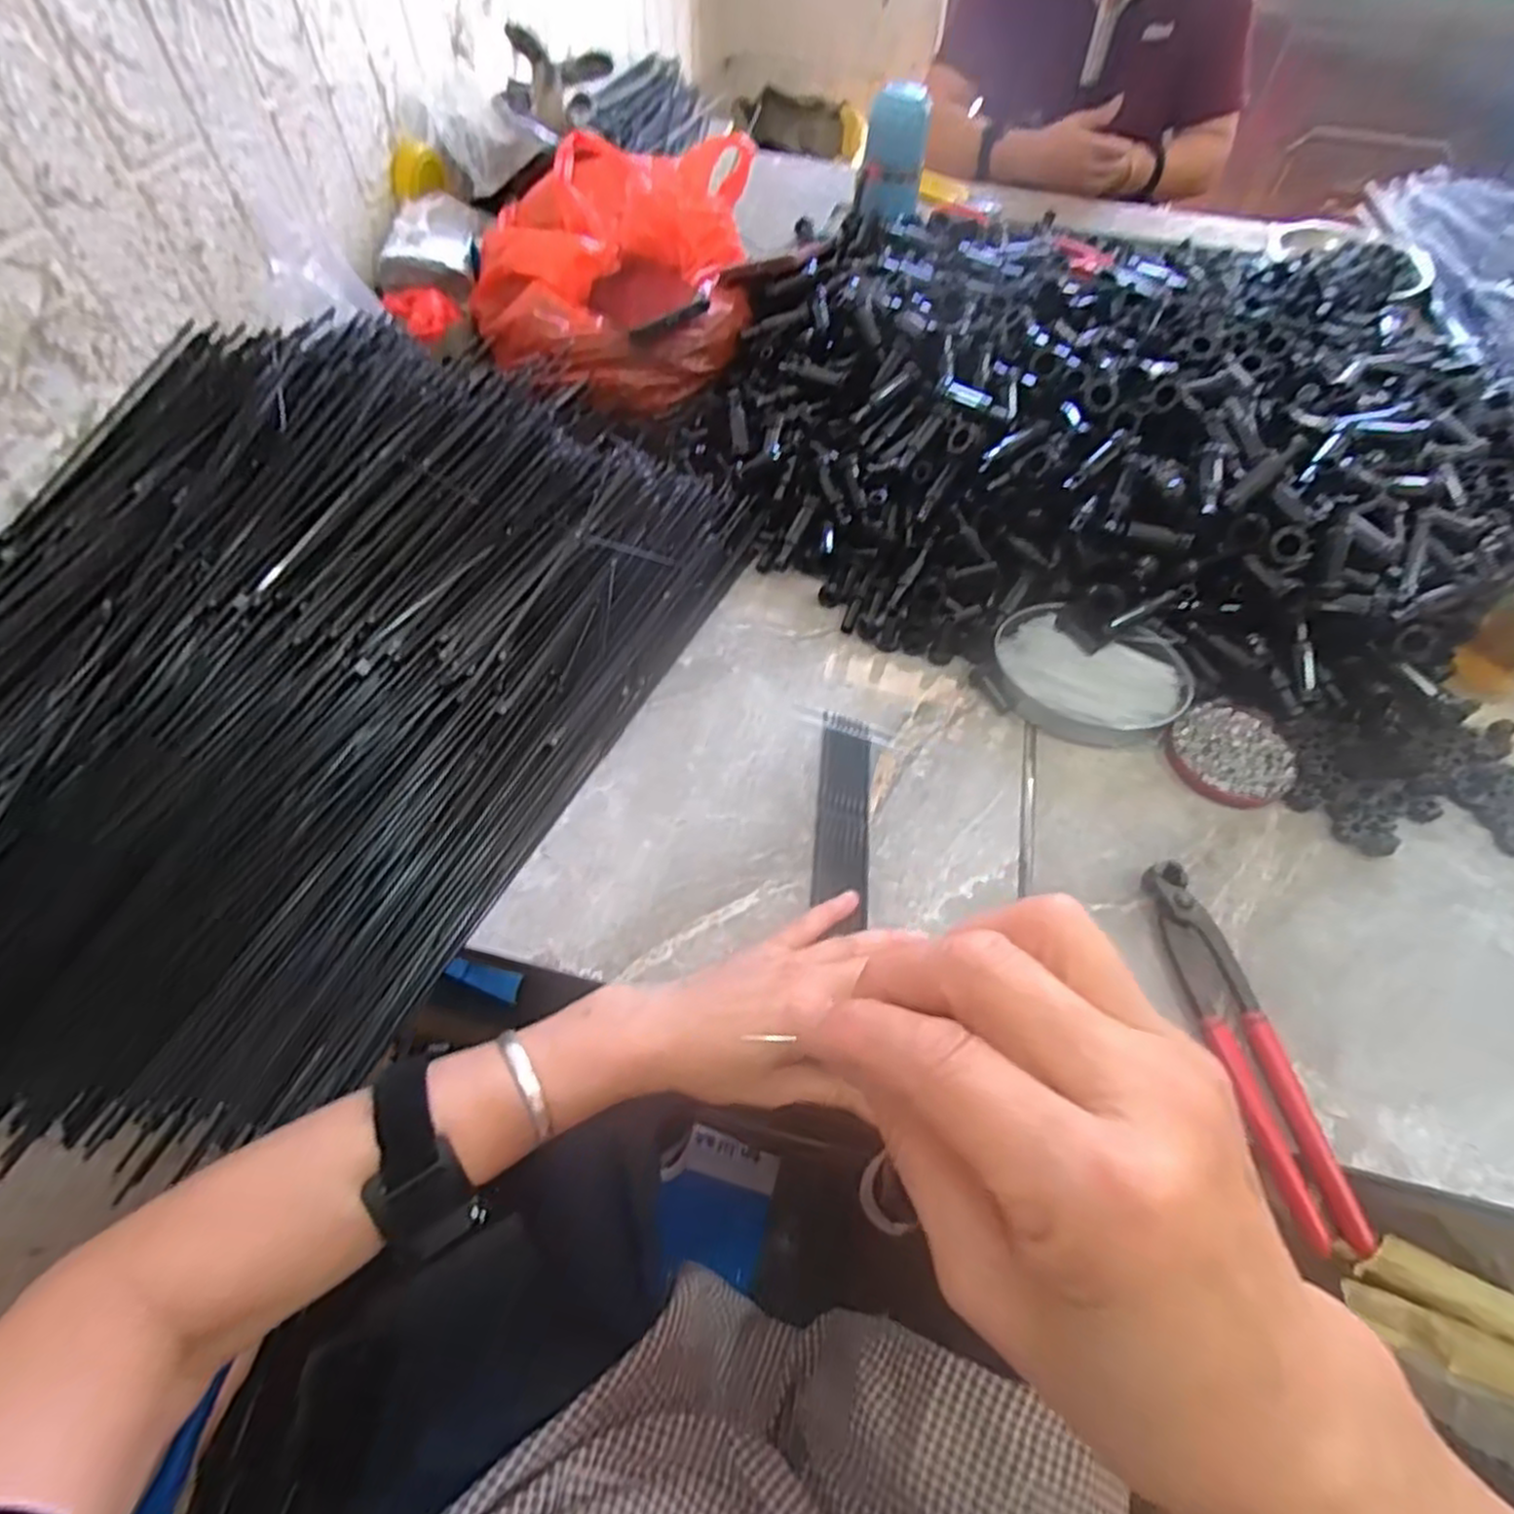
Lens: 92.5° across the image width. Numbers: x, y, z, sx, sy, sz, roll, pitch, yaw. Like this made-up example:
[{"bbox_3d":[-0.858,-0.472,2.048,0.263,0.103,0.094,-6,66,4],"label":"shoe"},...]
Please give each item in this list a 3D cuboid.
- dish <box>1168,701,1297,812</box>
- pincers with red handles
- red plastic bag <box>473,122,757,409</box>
[{"bbox_3d":[0.339,-0.004,0.514,0.084,0.014,0.079,1,59,-2],"label":"dish"},{"bbox_3d":[0.270,0.156,0.407,0.035,0.019,0.200,-4,59,-5],"label":"pincers with red handles"},{"bbox_3d":[-0.136,-0.462,0.694,0.262,0.106,0.285,-7,58,-7],"label":"red plastic bag"}]

